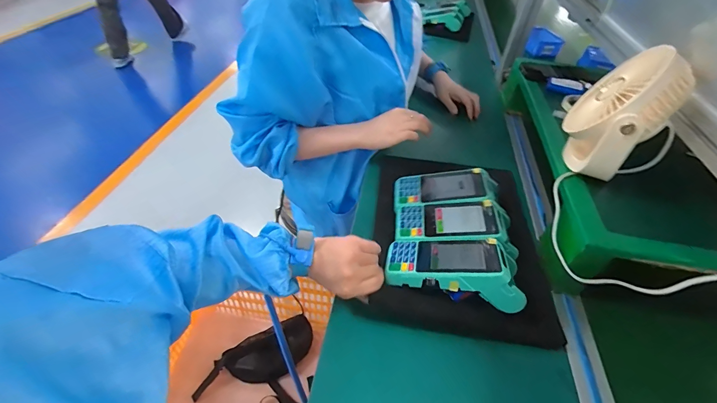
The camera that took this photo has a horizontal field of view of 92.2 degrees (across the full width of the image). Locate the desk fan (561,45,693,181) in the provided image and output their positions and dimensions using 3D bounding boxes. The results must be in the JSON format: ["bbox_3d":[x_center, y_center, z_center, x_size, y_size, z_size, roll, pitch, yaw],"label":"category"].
[{"bbox_3d":[0.355,-0.127,0.478,0.092,0.160,0.142,17,48,15],"label":"desk fan"}]

